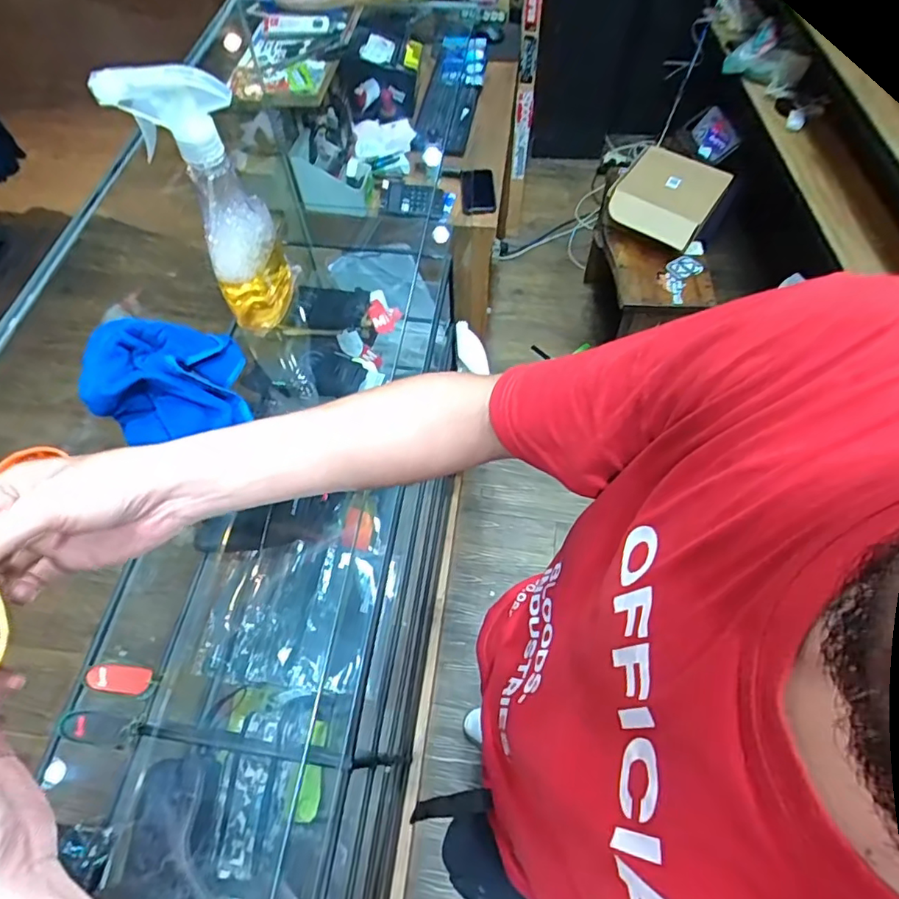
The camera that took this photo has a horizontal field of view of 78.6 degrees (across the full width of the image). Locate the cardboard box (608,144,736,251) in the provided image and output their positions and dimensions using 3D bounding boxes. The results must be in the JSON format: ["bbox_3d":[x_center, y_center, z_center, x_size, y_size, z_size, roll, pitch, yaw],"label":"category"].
[{"bbox_3d":[0.611,-0.707,1.531,0.254,0.100,0.277,31,66,17],"label":"cardboard box"}]

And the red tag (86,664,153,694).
[{"bbox_3d":[-0.386,0.268,0.643,0.076,0.007,0.029,5,61,4],"label":"red tag"}]

